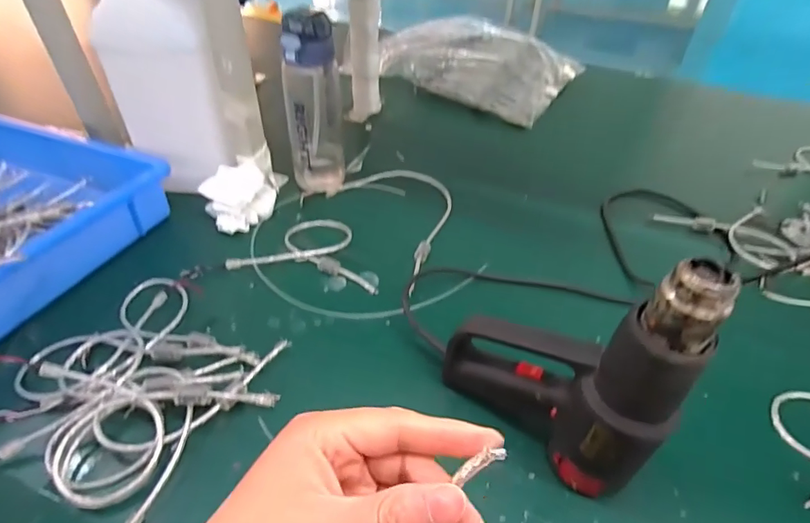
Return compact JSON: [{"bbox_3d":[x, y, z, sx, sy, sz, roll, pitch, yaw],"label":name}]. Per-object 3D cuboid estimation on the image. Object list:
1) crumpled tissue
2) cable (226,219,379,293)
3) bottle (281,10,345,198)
[{"bbox_3d":[-0.215,-0.095,0.634,0.065,0.069,0.124,20,47,17],"label":"crumpled tissue"},{"bbox_3d":[-0.116,-0.020,0.599,0.180,0.015,0.122,7,44,5],"label":"cable"},{"bbox_3d":[-0.124,-0.209,0.634,0.072,0.227,0.082,-4,45,-6],"label":"bottle"}]

